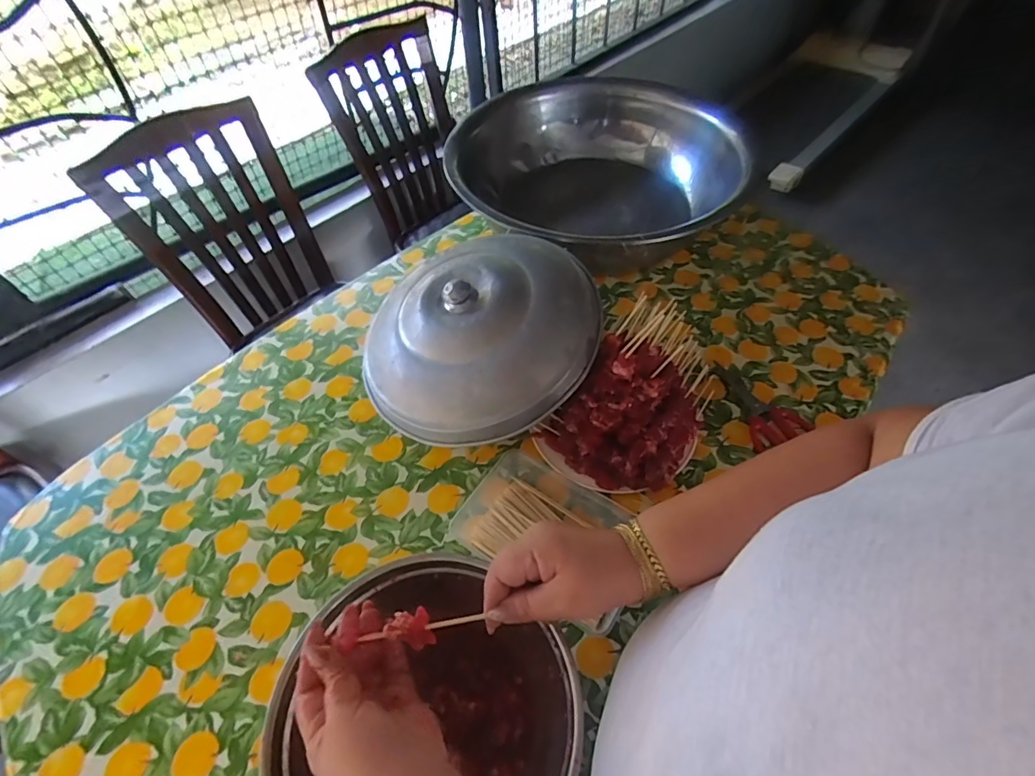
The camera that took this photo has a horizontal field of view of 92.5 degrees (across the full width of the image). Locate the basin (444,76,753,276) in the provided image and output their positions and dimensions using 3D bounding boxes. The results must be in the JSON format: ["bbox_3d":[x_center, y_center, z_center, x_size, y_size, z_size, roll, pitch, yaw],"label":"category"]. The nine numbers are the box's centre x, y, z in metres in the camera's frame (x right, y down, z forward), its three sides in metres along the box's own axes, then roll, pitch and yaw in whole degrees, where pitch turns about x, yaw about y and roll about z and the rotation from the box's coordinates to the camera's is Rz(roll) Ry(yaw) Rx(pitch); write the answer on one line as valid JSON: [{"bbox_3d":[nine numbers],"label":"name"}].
[{"bbox_3d":[0.169,-0.421,1.062,0.578,0.205,0.578,-1,54,2],"label":"basin"}]

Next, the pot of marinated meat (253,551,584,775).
[{"bbox_3d":[-0.082,0.330,0.488,0.258,0.150,0.254,-1,54,2],"label":"pot of marinated meat"}]

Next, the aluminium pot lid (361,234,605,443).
[{"bbox_3d":[-0.050,-0.082,0.705,0.339,0.116,0.289,-23,56,-14],"label":"aluminium pot lid"}]

